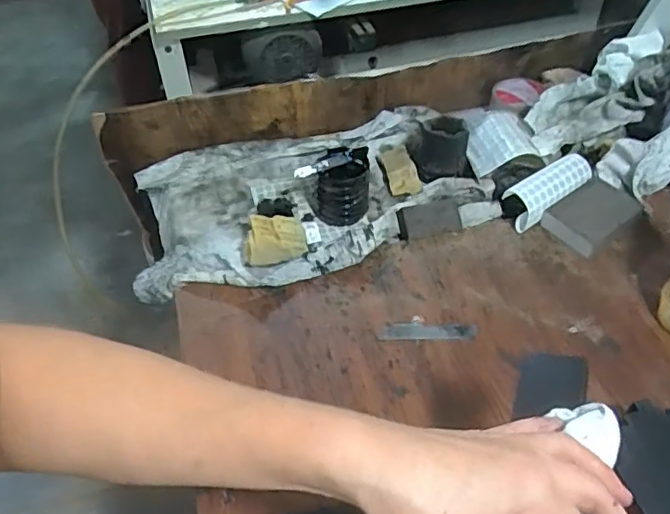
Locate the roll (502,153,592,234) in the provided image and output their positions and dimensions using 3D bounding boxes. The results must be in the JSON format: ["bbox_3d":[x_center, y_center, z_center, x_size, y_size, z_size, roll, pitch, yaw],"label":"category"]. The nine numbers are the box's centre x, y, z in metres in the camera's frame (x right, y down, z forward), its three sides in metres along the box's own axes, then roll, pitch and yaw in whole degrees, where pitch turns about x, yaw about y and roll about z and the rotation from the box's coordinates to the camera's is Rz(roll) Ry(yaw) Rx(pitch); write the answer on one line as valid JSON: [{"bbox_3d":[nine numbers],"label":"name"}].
[{"bbox_3d":[0.254,-0.080,0.701,0.122,0.050,0.043,-29,53,-21],"label":"roll"}]

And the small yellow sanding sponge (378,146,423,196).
[{"bbox_3d":[0.084,-0.112,0.767,0.039,0.015,0.086,-29,47,15],"label":"small yellow sanding sponge"}]

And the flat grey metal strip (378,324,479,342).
[{"bbox_3d":[0.094,0.077,0.600,0.099,0.006,0.021,-3,52,2],"label":"flat grey metal strip"}]

